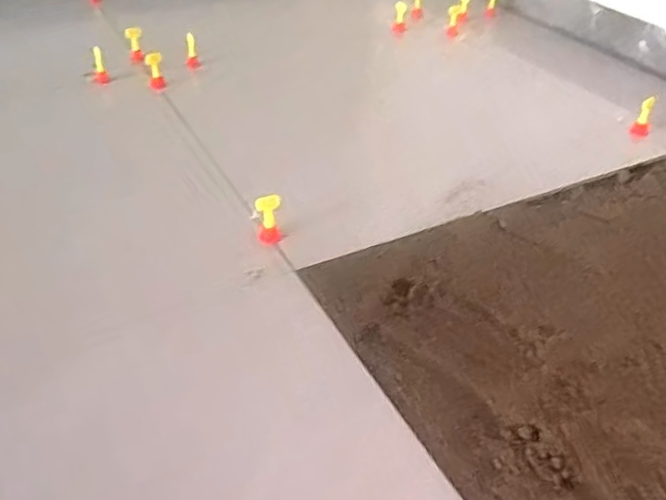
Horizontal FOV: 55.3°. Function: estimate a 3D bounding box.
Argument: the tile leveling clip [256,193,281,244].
[{"bbox_3d":[-0.096,-0.042,0.960,0.035,0.092,0.029,-3,37,-4],"label":"tile leveling clip"}]

